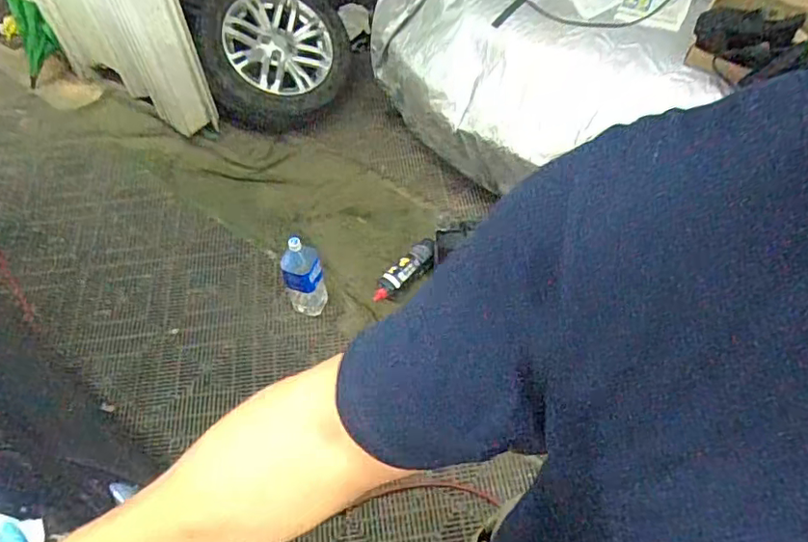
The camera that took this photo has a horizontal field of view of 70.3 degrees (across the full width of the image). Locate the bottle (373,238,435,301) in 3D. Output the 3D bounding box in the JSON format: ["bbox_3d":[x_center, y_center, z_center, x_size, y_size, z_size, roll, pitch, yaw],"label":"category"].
[{"bbox_3d":[0.003,-0.008,1.795,0.268,0.059,0.067,-43,63,-7],"label":"bottle"}]

